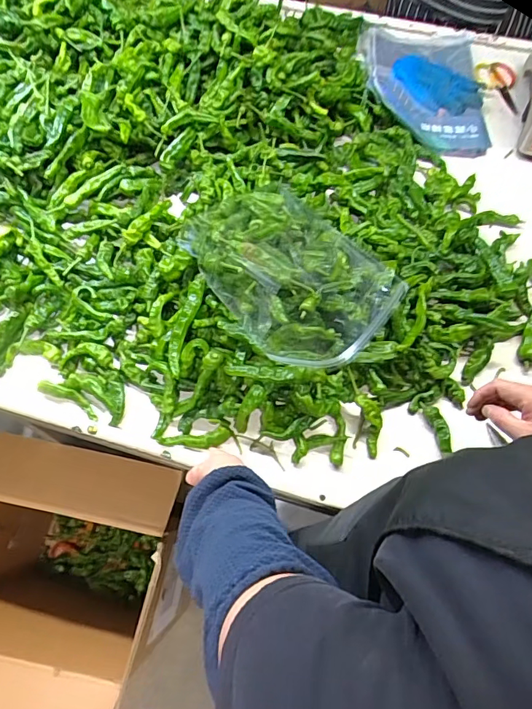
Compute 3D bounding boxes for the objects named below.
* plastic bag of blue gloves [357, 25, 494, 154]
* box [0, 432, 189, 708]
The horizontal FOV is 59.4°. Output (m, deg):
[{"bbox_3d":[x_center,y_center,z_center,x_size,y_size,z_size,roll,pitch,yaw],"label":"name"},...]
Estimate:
[{"bbox_3d":[0.357,-0.626,1.058,0.282,0.052,0.439,6,60,-5],"label":"plastic bag of blue gloves"},{"bbox_3d":[-0.467,0.499,1.064,0.557,0.568,0.465,12,65,6],"label":"box"}]

